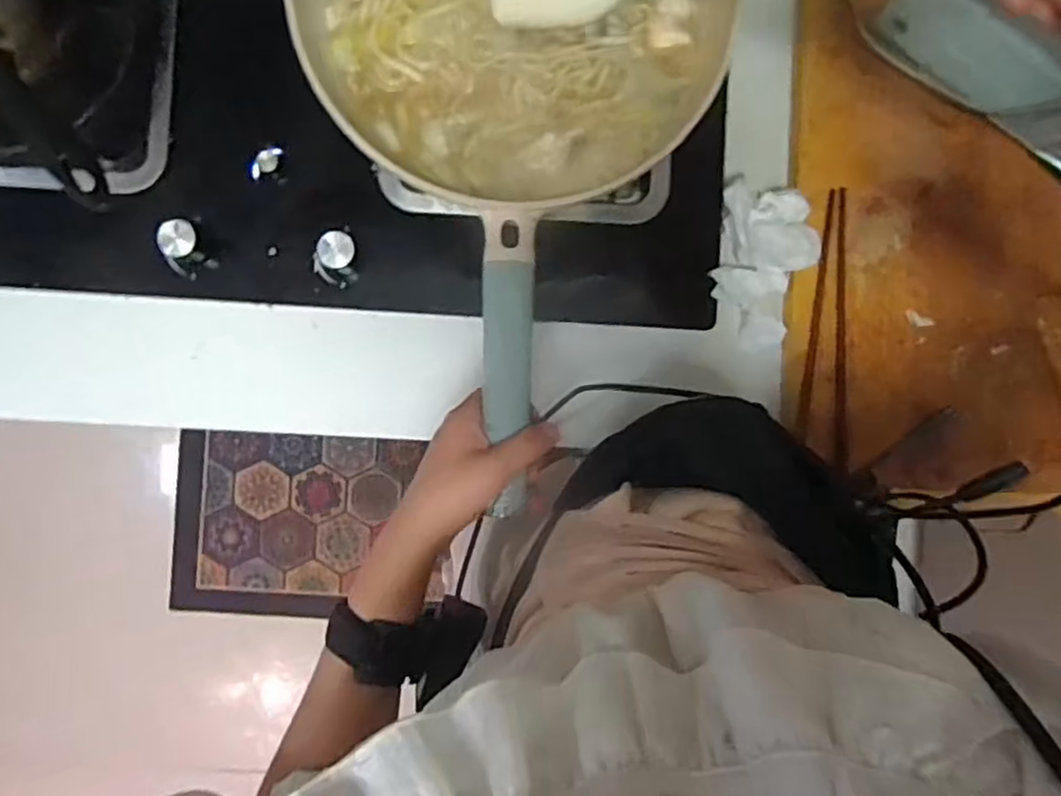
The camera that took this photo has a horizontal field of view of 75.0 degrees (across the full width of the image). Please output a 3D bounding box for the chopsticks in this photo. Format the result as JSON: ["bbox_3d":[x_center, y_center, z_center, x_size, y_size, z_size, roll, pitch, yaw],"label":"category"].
[{"bbox_3d":[0.261,-0.060,0.606,0.039,0.010,0.240,0,90,-2],"label":"chopsticks"}]

